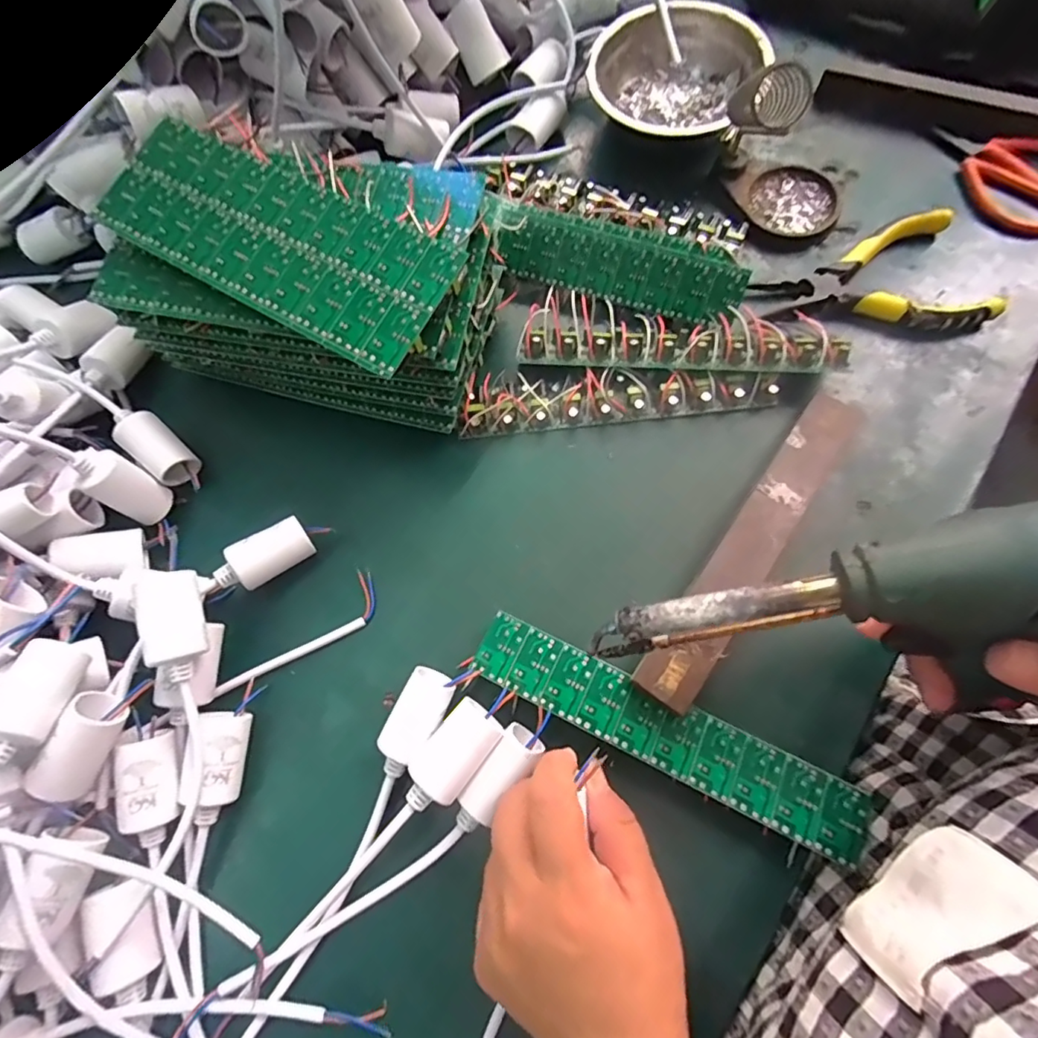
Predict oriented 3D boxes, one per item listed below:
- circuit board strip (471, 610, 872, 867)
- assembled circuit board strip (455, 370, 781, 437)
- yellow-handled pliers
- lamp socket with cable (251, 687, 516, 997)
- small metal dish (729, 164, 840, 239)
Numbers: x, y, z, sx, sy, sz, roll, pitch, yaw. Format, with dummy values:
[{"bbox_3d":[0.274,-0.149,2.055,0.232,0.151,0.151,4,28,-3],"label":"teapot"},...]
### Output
[{"bbox_3d":[0.072,0.107,0.272,0.200,0.004,0.035,24,67,11],"label":"circuit board strip"},{"bbox_3d":[0.062,-0.083,0.339,0.194,0.026,0.037,-5,73,3],"label":"assembled circuit board strip"},{"bbox_3d":[0.228,-0.153,0.343,0.131,0.017,0.081,-10,72,1],"label":"yellow-handled pliers"},{"bbox_3d":[-0.065,0.152,0.259,0.027,0.032,0.170,41,80,14],"label":"lamp socket with cable"},{"bbox_3d":[0.190,-0.228,0.378,0.053,0.010,0.070,-42,75,-9],"label":"small metal dish"}]

